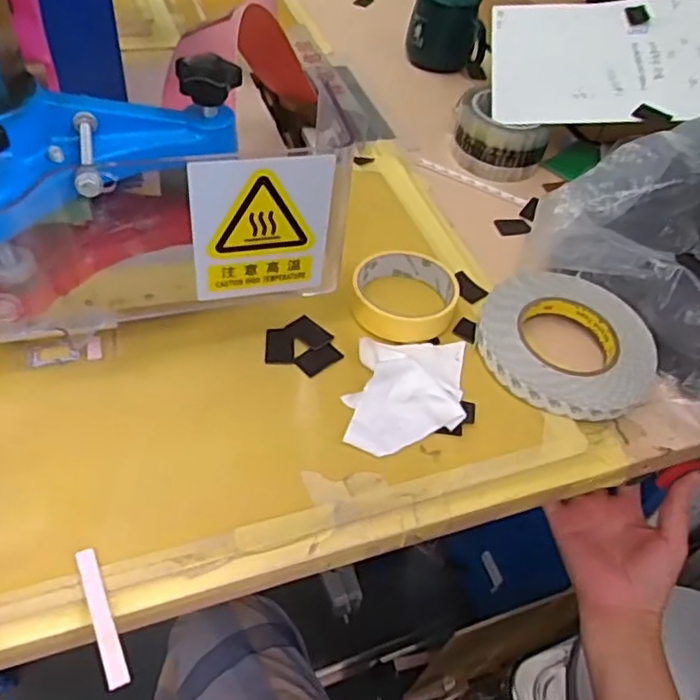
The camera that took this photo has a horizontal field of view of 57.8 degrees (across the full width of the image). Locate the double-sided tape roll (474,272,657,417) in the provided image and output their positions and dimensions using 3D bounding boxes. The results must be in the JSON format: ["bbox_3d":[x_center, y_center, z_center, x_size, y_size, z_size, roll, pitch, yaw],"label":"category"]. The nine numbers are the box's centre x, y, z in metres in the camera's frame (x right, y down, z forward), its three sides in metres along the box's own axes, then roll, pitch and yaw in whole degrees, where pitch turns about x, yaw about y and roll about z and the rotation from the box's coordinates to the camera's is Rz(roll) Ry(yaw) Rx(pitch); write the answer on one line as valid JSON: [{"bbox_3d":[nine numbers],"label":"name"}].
[{"bbox_3d":[0.176,-0.007,0.516,0.140,0.020,0.139,4,49,-5],"label":"double-sided tape roll"}]

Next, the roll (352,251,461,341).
[{"bbox_3d":[0.046,-0.046,0.525,0.085,0.029,0.085,4,49,-5],"label":"roll"}]

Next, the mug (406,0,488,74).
[{"bbox_3d":[0.129,-0.426,0.839,0.102,0.095,0.079,9,49,-1],"label":"mug"}]

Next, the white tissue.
[{"bbox_3d":[0.044,0.024,0.467,0.081,0.026,0.112,10,49,1],"label":"white tissue"}]

